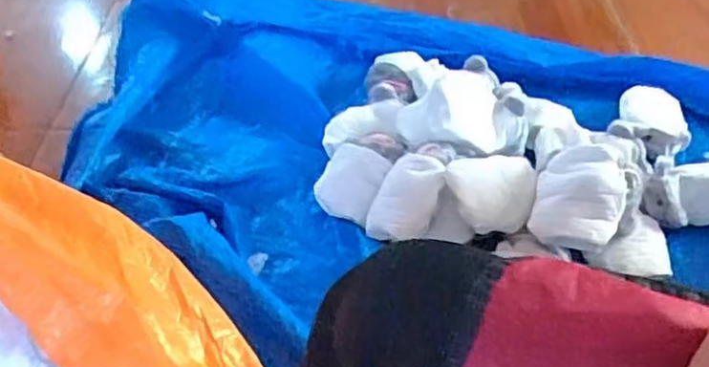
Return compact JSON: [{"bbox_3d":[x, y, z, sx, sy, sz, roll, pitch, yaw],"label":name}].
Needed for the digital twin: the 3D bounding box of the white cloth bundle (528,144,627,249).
[{"bbox_3d":[0.324,0.014,0.994,0.121,0.083,0.120,12,45,16],"label":"white cloth bundle"}]

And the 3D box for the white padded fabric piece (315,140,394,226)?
[{"bbox_3d":[0.001,0.002,1.135,0.100,0.079,0.110,-2,43,2],"label":"white padded fabric piece"}]

